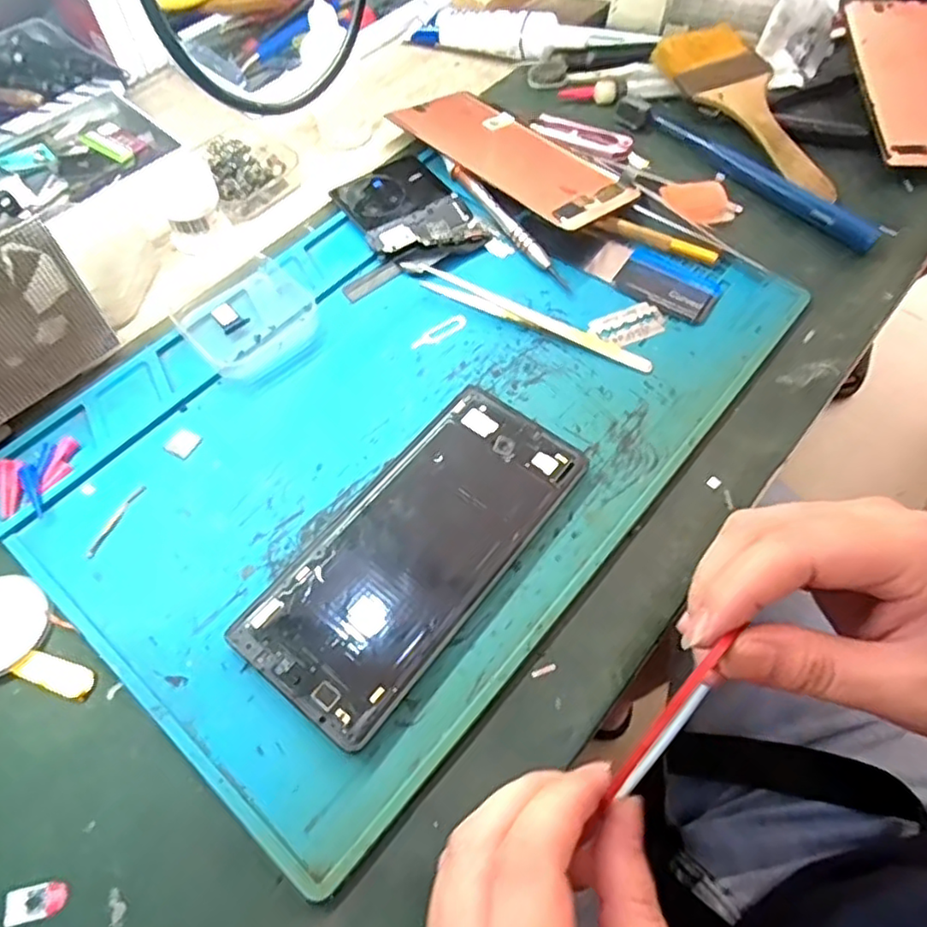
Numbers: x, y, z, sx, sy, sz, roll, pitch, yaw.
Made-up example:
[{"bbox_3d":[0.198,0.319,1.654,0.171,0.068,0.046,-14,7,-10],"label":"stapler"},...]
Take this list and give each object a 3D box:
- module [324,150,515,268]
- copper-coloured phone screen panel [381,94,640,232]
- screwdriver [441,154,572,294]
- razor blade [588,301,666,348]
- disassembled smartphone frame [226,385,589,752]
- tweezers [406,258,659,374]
[{"bbox_3d":[-0.030,-0.150,0.393,0.067,0.007,0.100,-33,69,-17],"label":"module"},{"bbox_3d":[0.032,-0.195,0.408,0.154,0.005,0.073,41,59,21],"label":"copper-coloured phone screen panel"},{"bbox_3d":[0.024,-0.146,0.386,0.007,0.010,0.121,-31,68,-17],"label":"screwdriver"},{"bbox_3d":[0.090,-0.076,0.351,0.040,0.004,0.024,-24,67,-14],"label":"razor blade"},{"bbox_3d":[-0.019,0.035,0.286,0.073,0.011,0.161,36,67,15],"label":"disassembled smartphone frame"},{"bbox_3d":[0.032,-0.082,0.352,0.147,0.006,0.011,26,65,11],"label":"tweezers"}]

